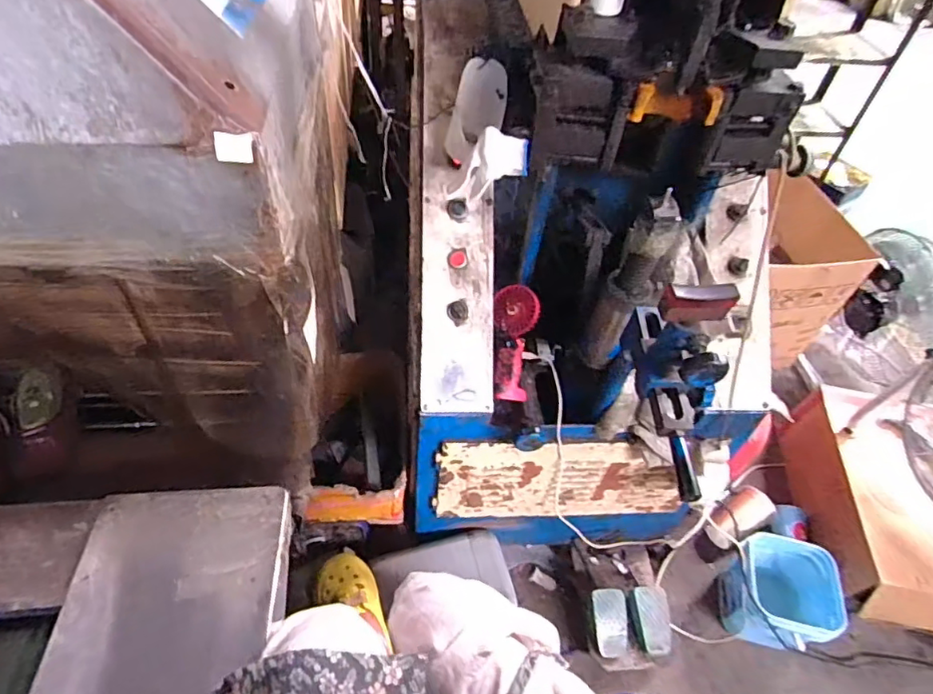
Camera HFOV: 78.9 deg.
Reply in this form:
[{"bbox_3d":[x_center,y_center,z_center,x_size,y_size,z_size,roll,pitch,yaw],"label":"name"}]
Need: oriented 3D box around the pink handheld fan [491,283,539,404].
[{"bbox_3d":[0.086,-0.007,1.010,0.075,0.034,0.206,4,85,-2],"label":"pink handheld fan"}]

